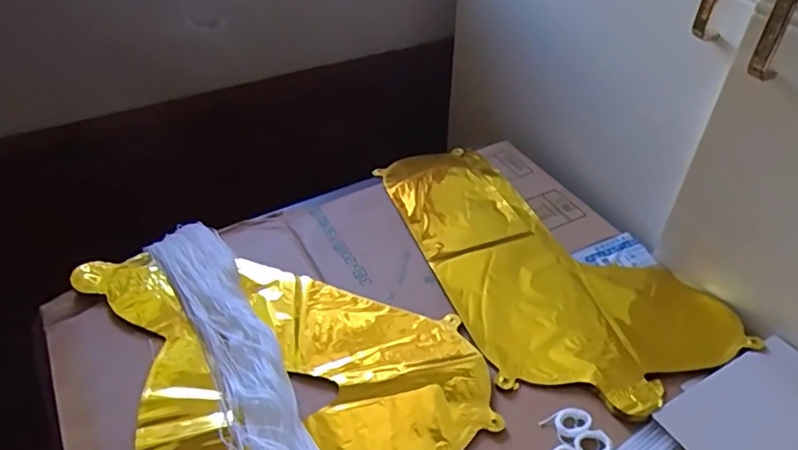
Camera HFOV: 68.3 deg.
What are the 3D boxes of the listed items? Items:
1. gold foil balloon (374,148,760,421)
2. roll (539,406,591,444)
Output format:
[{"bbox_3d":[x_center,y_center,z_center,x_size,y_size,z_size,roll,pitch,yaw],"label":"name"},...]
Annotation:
[{"bbox_3d":[0.137,0.026,0.629,0.226,0.019,0.397,-19,46,-19],"label":"gold foil balloon"},{"bbox_3d":[0.136,0.159,0.474,0.035,0.008,0.027,-24,48,-24],"label":"roll"}]

